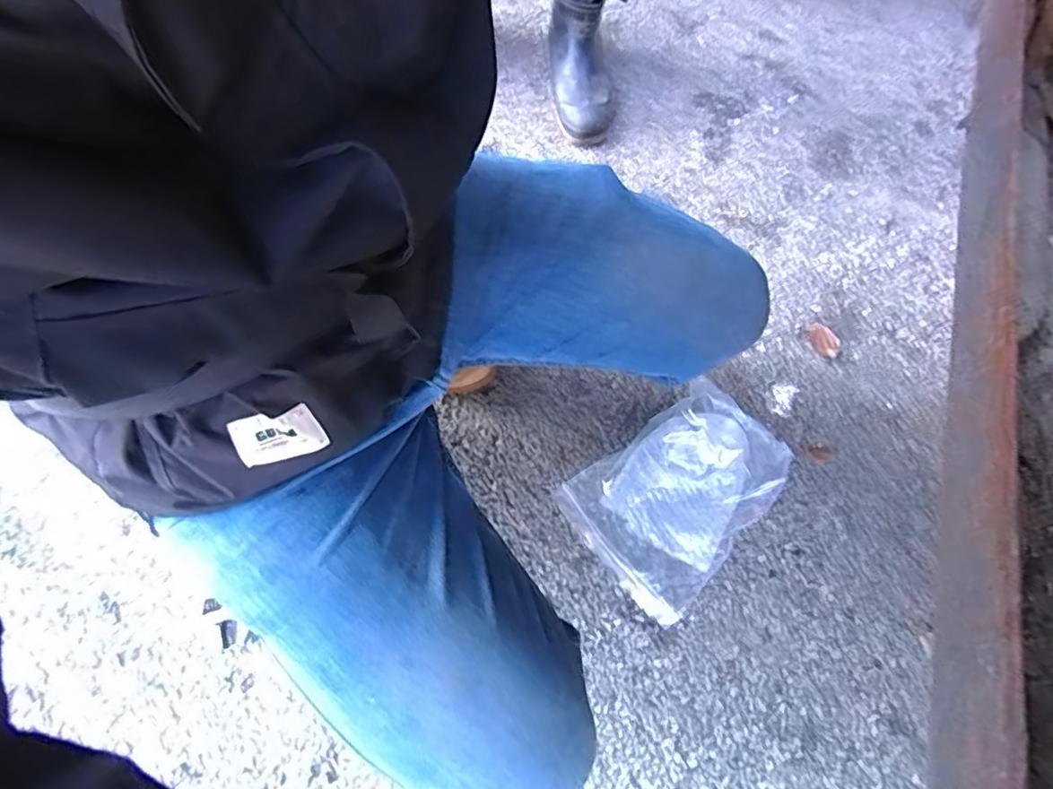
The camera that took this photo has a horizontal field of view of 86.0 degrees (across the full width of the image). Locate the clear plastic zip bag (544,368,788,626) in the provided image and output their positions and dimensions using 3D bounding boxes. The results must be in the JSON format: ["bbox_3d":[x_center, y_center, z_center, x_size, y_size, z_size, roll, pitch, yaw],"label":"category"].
[{"bbox_3d":[0.184,0.113,0.672,0.249,0.041,0.183,-39,73,-14],"label":"clear plastic zip bag"}]

